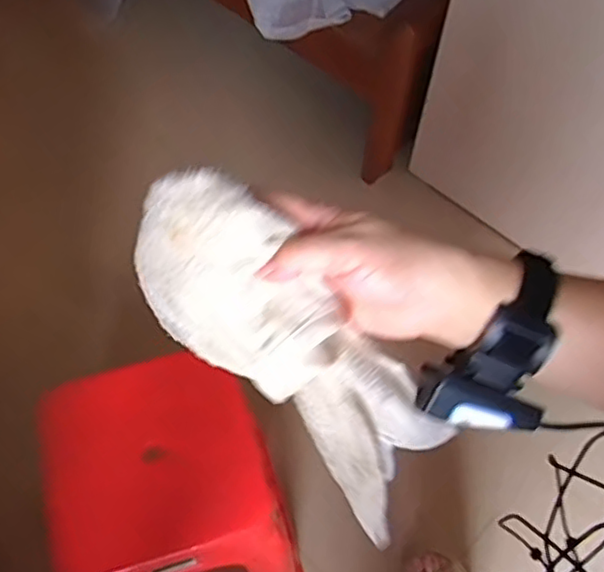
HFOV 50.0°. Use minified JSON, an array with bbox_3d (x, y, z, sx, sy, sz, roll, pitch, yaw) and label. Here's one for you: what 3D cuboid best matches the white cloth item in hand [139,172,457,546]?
[{"bbox_3d":[0.011,0.063,0.422,0.086,0.320,0.060,2,50,40],"label":"white cloth item in hand"}]

